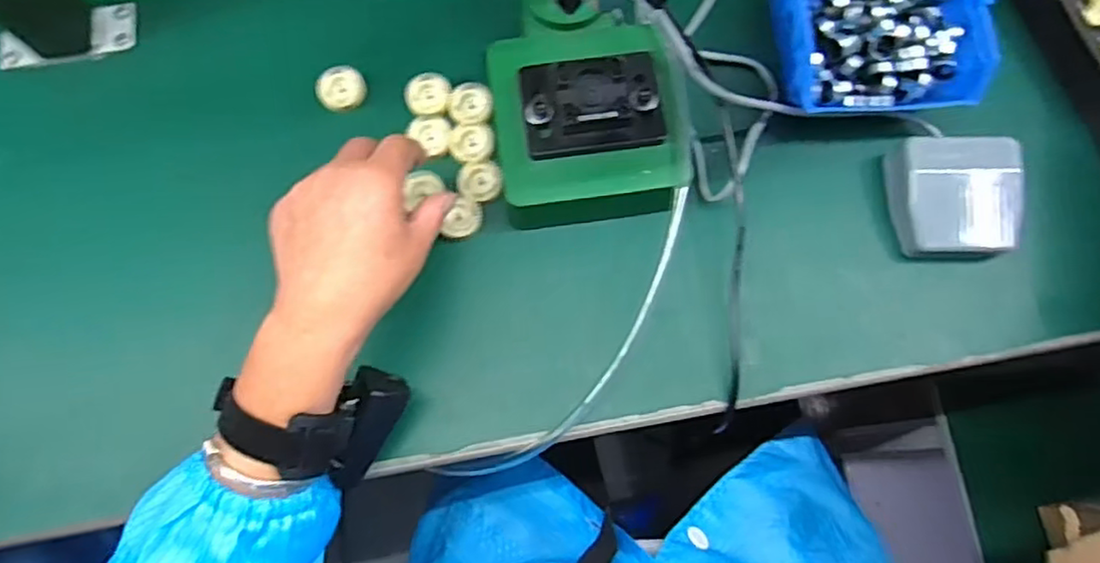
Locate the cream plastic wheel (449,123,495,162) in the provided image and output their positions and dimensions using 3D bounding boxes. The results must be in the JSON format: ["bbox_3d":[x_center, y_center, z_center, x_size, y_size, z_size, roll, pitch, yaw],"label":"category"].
[{"bbox_3d":[-0.056,-0.099,0.475,0.032,0.008,0.031,0,76,1],"label":"cream plastic wheel"}]

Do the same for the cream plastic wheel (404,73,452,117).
[{"bbox_3d":[-0.089,-0.138,0.485,0.033,0.014,0.033,0,76,1],"label":"cream plastic wheel"}]

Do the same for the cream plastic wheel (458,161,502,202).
[{"bbox_3d":[-0.050,-0.071,0.472,0.031,0.005,0.029,0,76,1],"label":"cream plastic wheel"}]

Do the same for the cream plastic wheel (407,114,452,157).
[{"bbox_3d":[-0.088,-0.106,0.481,0.029,0.015,0.027,0,76,1],"label":"cream plastic wheel"}]

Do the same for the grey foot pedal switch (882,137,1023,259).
[{"bbox_3d":[0.285,-0.059,0.463,0.081,0.034,0.082,2,76,1],"label":"grey foot pedal switch"}]

